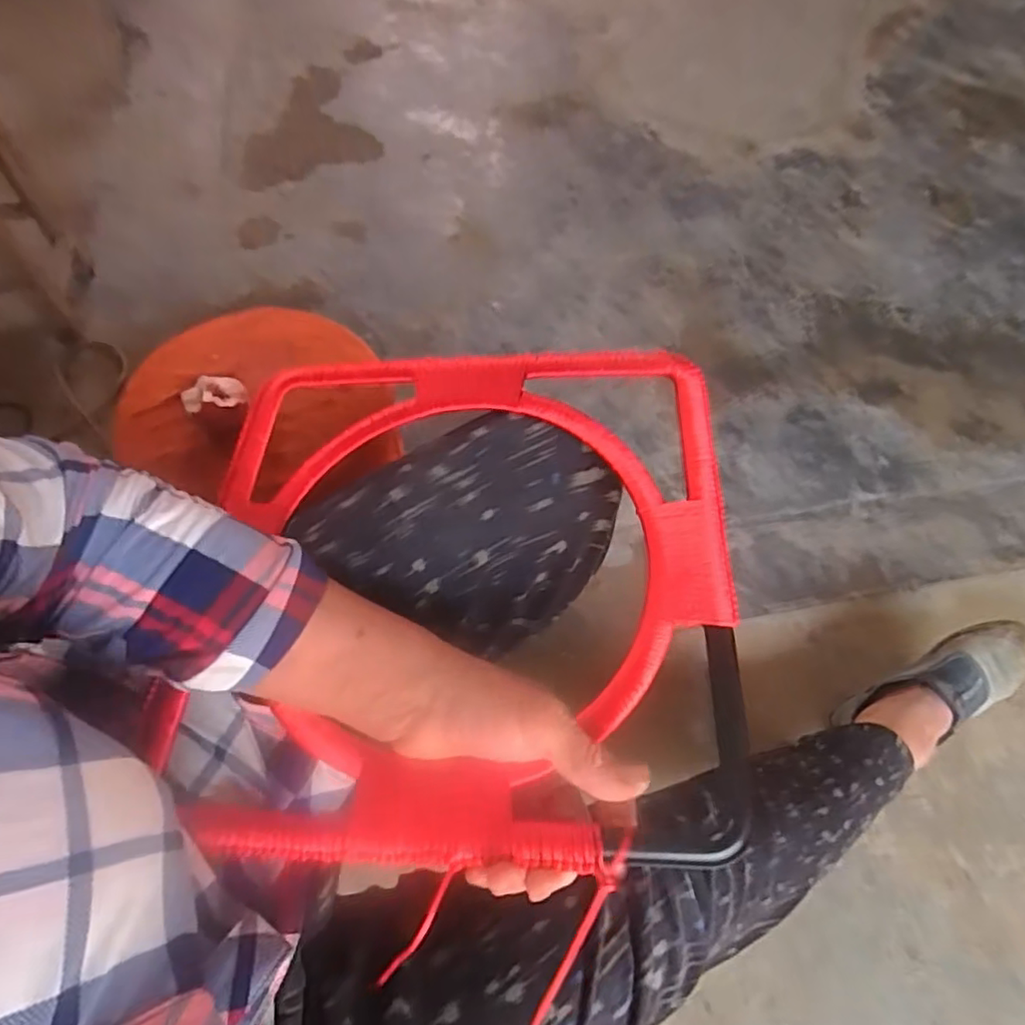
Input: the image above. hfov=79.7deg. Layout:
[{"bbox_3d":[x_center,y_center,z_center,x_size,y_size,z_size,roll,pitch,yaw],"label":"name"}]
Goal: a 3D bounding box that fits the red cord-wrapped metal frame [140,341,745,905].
[{"bbox_3d":[-0.032,0.030,0.378,0.321,0.036,0.326,3,61,1],"label":"red cord-wrapped metal frame"}]

